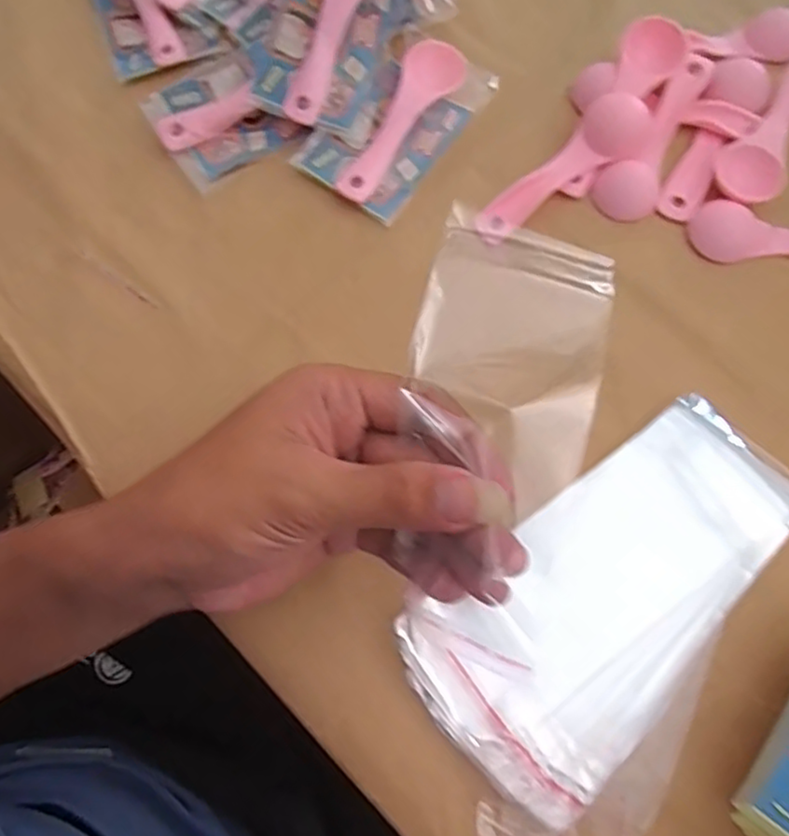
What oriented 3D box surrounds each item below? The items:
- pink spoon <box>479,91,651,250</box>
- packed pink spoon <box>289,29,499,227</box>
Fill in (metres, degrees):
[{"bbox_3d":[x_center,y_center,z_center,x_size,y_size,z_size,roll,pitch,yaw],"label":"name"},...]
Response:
[{"bbox_3d":[0.092,-0.134,0.353,0.121,0.014,0.030,-42,76,-13],"label":"pink spoon"},{"bbox_3d":[0.001,-0.170,0.369,0.065,0.017,0.111,33,75,11],"label":"packed pink spoon"}]

